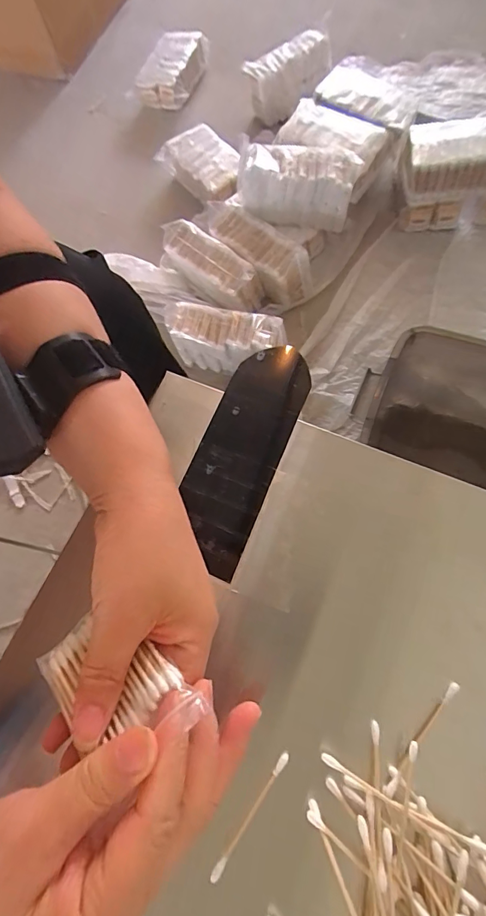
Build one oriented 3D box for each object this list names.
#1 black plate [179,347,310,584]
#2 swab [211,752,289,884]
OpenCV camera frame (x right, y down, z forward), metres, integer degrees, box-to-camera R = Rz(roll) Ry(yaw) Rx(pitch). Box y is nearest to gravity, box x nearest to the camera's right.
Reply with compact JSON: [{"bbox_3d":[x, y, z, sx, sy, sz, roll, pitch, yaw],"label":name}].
[{"bbox_3d":[-0.002,-0.007,0.309,0.059,0.010,0.171,20,74,13],"label":"black plate"},{"bbox_3d":[0.005,0.198,0.235,0.005,0.005,0.072,33,77,16],"label":"swab"}]

